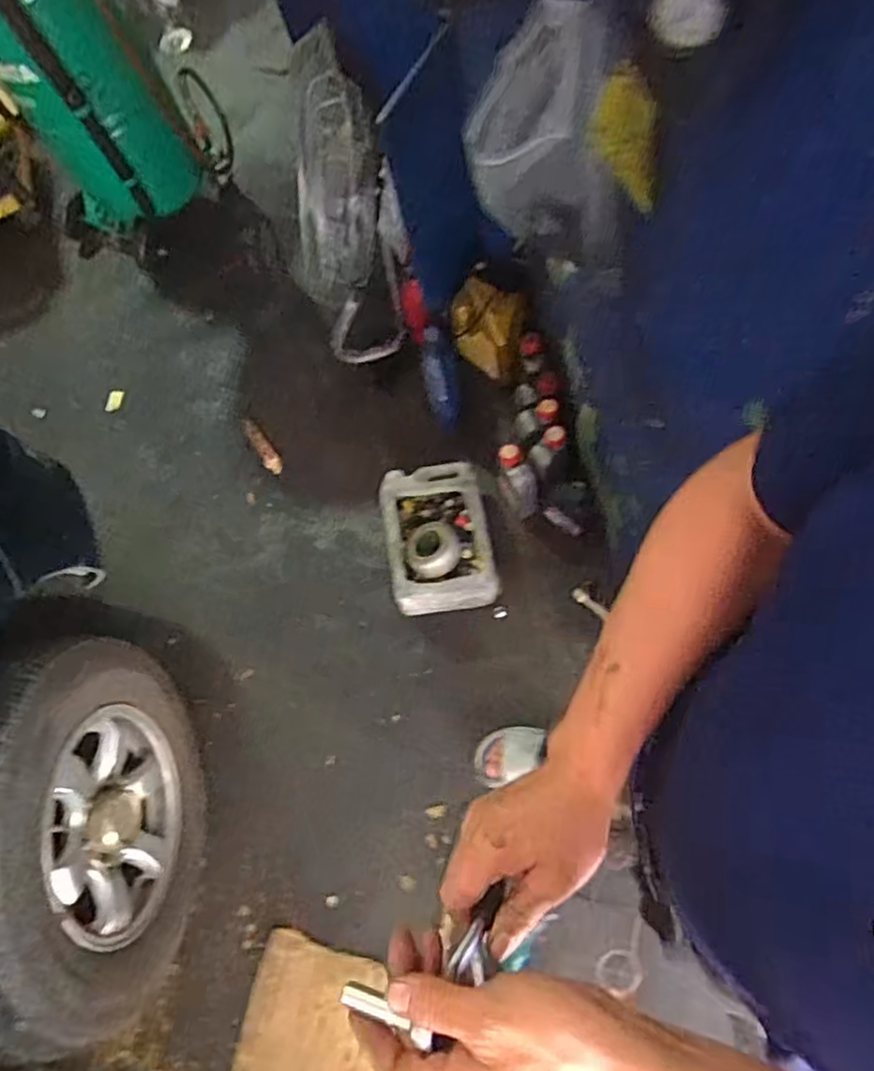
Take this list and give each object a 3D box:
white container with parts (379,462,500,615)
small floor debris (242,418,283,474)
[{"bbox_3d":[-0.002,0.004,1.565,0.233,0.133,0.327,-12,68,4],"label":"white container with parts"},{"bbox_3d":[-0.488,-0.250,1.832,0.044,0.050,0.175,-36,69,-6],"label":"small floor debris"}]

